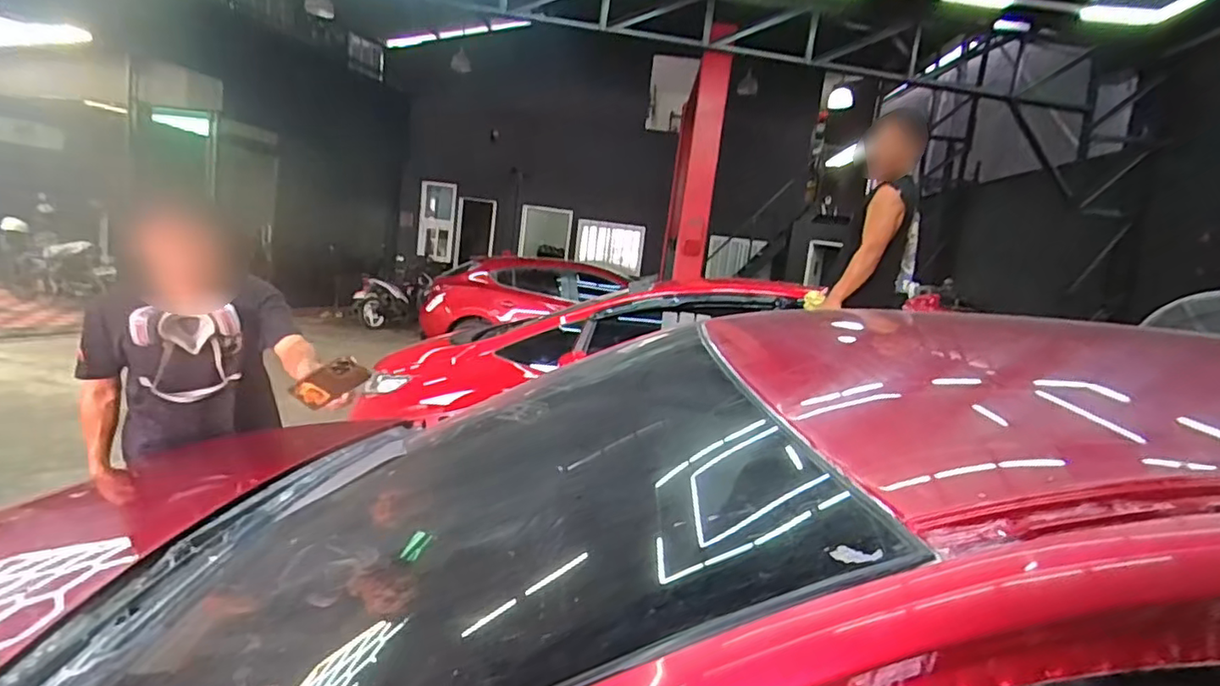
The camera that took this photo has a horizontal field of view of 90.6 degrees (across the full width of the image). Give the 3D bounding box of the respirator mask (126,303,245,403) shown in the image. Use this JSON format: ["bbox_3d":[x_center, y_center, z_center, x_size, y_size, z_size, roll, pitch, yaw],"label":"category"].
[{"bbox_3d":[-1.064,0.030,1.521,0.224,0.244,0.096,3,9,-31],"label":"respirator mask"}]

